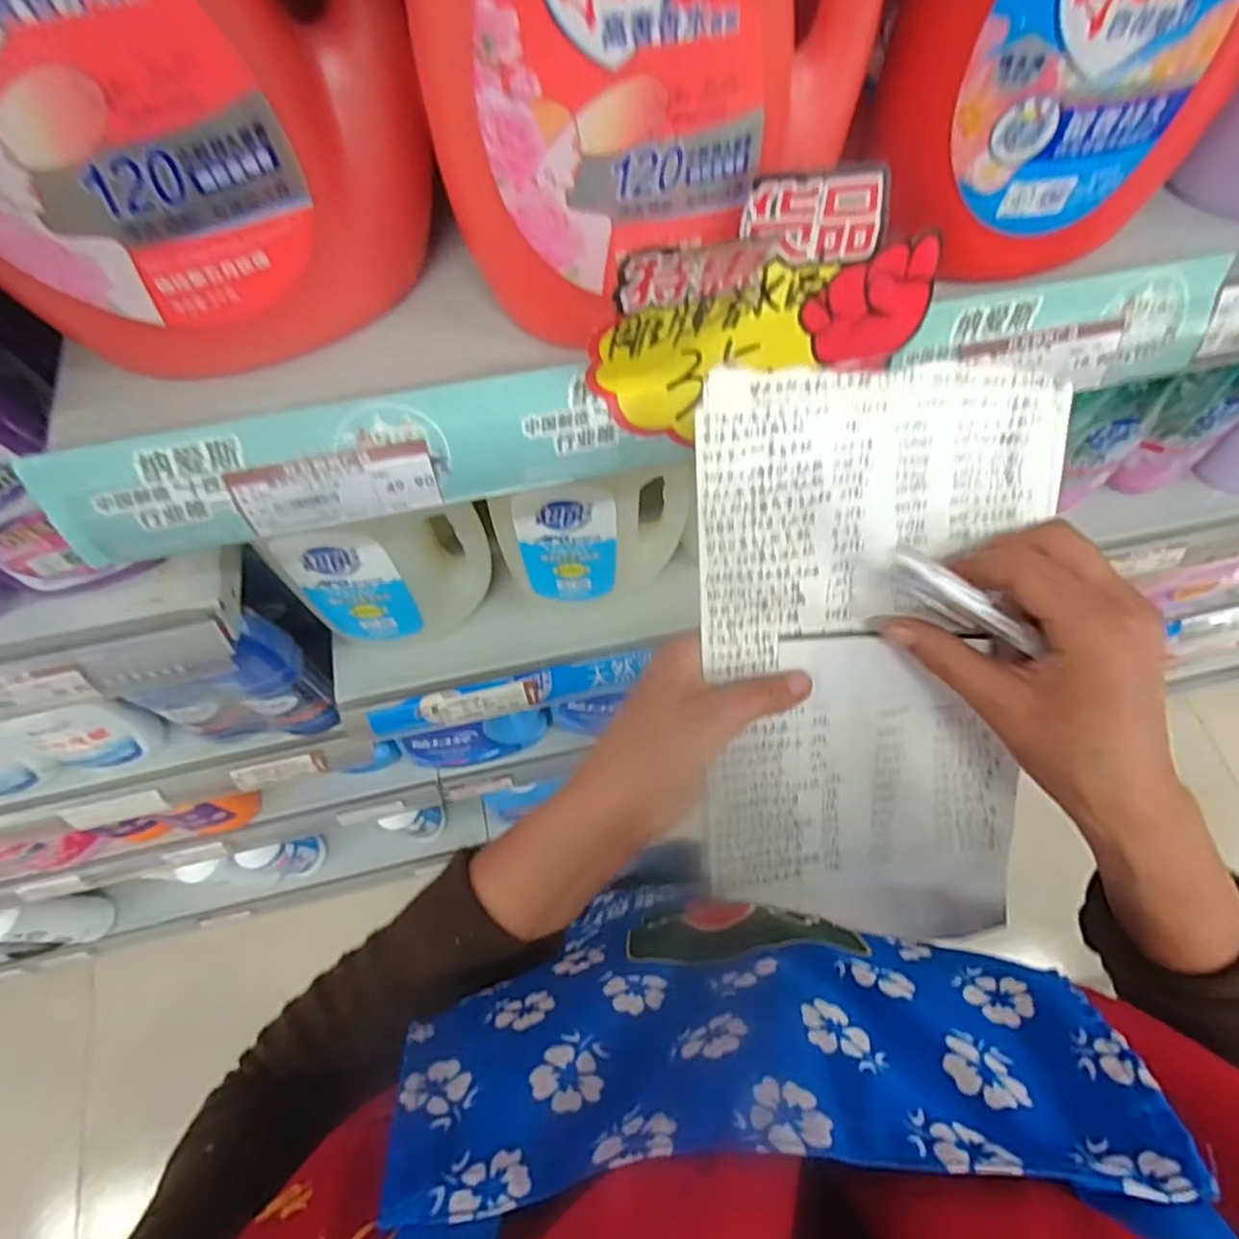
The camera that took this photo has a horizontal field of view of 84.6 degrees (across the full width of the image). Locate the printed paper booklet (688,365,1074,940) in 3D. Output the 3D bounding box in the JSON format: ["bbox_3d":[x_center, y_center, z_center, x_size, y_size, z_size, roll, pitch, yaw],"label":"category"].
[{"bbox_3d":[0.117,0.028,0.326,0.154,0.010,0.276,-3,105,-2],"label":"printed paper booklet"}]

